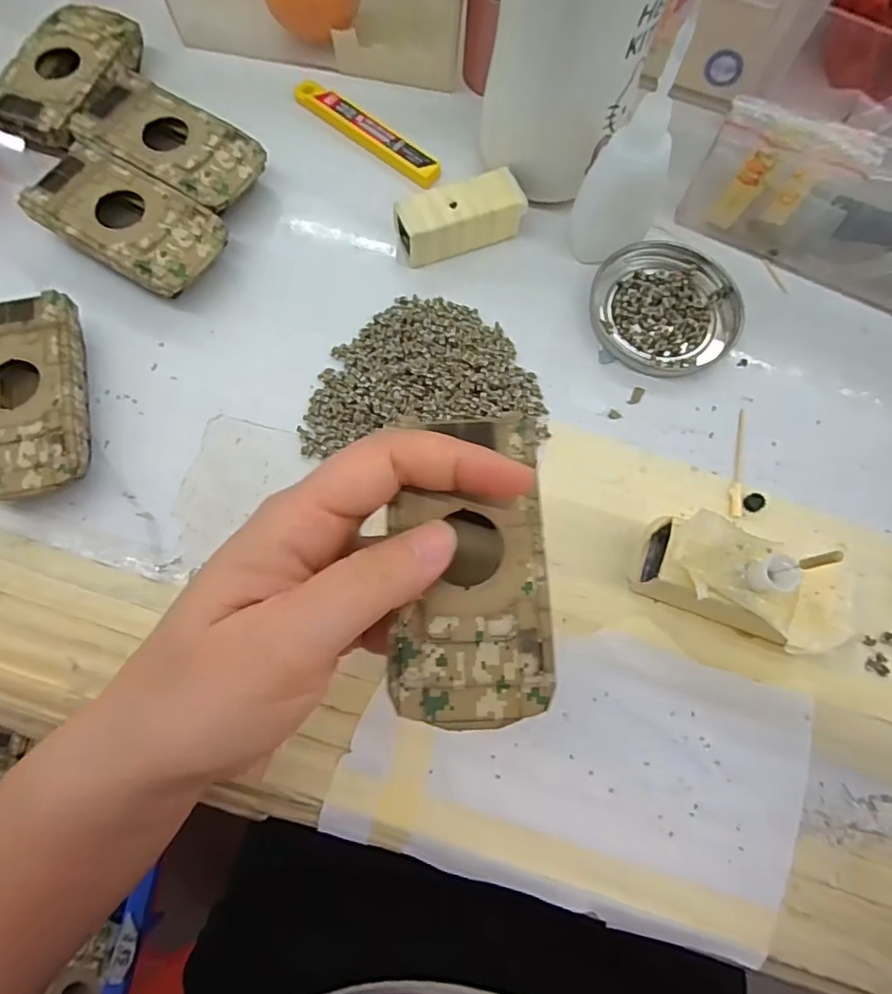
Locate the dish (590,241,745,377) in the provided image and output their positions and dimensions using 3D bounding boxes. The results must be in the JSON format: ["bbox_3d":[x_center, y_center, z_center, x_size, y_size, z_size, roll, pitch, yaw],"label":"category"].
[{"bbox_3d":[0.118,-0.102,0.304,0.076,0.008,0.076,1,74,-2],"label":"dish"}]

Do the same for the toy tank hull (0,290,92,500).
[{"bbox_3d":[-0.195,-0.045,0.265,0.050,0.025,0.094,-13,74,-6],"label":"toy tank hull"}]

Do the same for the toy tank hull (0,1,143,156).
[{"bbox_3d":[-0.211,-0.235,0.322,0.054,0.025,0.101,18,74,3],"label":"toy tank hull"}]

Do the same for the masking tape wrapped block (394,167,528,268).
[{"bbox_3d":[0.006,-0.150,0.305,0.069,0.025,0.029,-22,76,-8],"label":"masking tape wrapped block"}]

